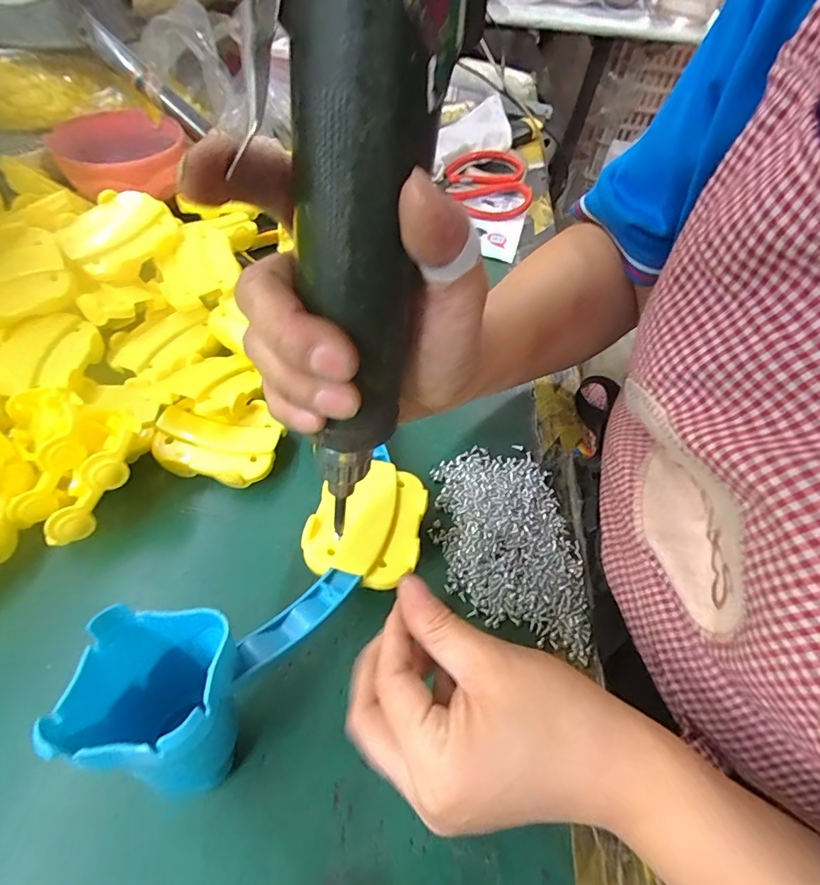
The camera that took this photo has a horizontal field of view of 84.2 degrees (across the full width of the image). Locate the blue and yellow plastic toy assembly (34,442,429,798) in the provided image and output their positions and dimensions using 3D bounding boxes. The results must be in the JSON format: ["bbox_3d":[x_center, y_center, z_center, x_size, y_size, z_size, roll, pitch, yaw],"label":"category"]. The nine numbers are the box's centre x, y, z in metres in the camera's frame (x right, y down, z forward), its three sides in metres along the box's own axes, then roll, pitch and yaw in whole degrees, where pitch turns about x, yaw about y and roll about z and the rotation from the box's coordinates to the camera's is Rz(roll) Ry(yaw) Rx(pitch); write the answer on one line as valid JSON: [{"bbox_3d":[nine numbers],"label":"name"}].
[{"bbox_3d":[-0.055,0.074,0.226,0.073,0.052,0.196,39,48,20],"label":"blue and yellow plastic toy assembly"}]

